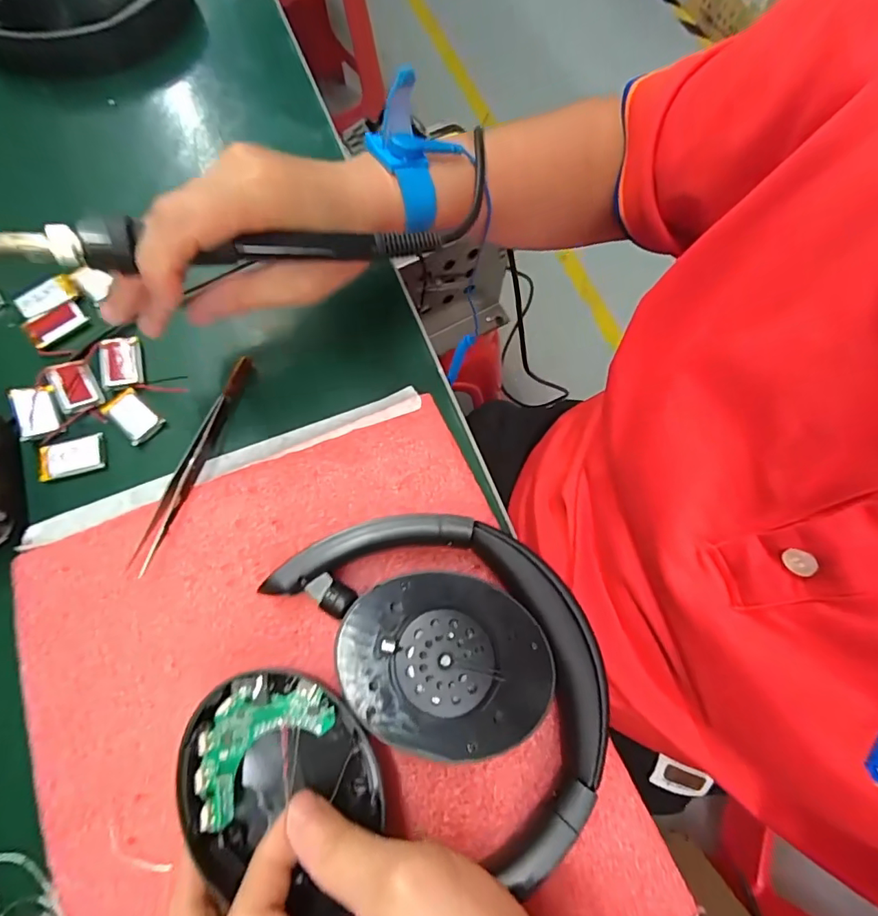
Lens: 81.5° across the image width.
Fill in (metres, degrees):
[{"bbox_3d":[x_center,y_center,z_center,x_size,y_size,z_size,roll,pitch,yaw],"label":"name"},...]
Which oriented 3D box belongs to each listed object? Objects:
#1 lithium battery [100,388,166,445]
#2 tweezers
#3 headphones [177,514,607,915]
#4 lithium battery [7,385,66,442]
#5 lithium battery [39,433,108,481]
[{"bbox_3d":[-0.168,-0.024,0.278,0.034,0.004,0.020,42,76,12],"label":"lithium battery"},{"bbox_3d":[-0.126,-0.001,0.264,0.011,0.008,0.122,18,72,5],"label":"tweezers"},{"bbox_3d":[-0.015,0.095,0.222,0.161,0.030,0.135,3,71,0],"label":"headphones"},{"bbox_3d":[-0.217,-0.026,0.275,0.020,0.004,0.031,-23,73,-8],"label":"lithium battery"},{"bbox_3d":[-0.195,-0.001,0.270,0.033,0.005,0.020,-15,72,-6],"label":"lithium battery"}]

